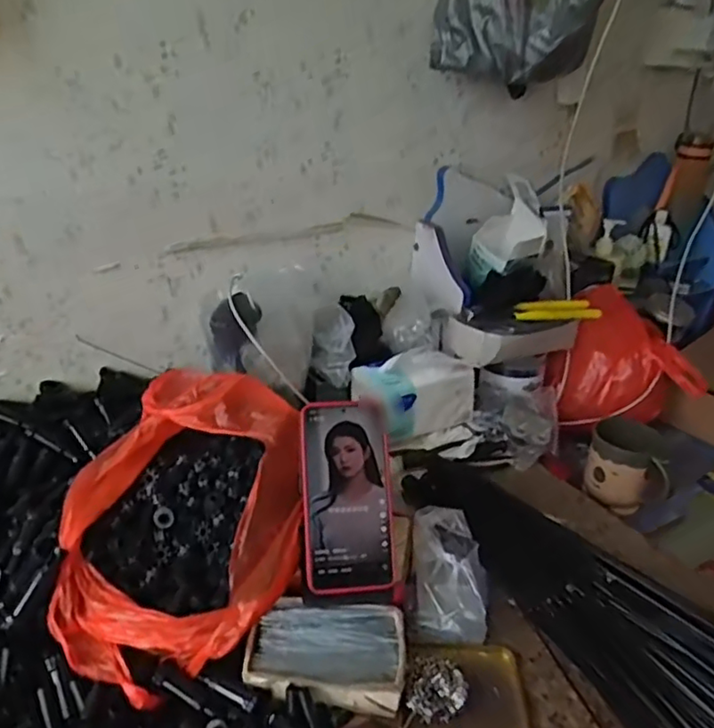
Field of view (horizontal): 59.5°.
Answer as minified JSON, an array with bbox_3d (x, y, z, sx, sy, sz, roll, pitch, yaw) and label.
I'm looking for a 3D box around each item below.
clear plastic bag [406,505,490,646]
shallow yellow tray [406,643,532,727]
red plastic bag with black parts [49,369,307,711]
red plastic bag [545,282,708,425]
[{"bbox_3d":[0.090,0.195,0.596,0.073,0.050,0.120,3,27,6],"label":"clear plastic bag"},{"bbox_3d":[0.089,0.278,0.506,0.100,0.022,0.124,11,32,-5],"label":"shallow yellow tray"},{"bbox_3d":[-0.161,0.130,0.569,0.228,0.146,0.257,-13,29,-25],"label":"red plastic bag with black parts"},{"bbox_3d":[0.406,0.008,0.942,0.202,0.182,0.145,21,33,35],"label":"red plastic bag"}]

